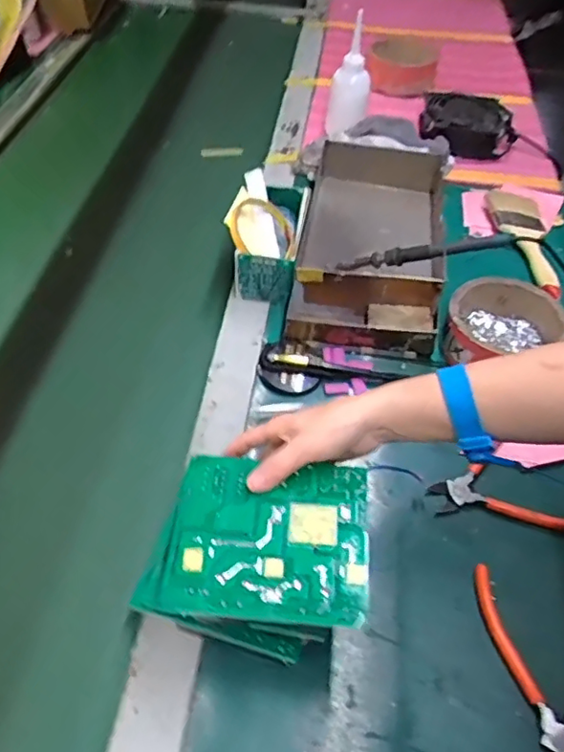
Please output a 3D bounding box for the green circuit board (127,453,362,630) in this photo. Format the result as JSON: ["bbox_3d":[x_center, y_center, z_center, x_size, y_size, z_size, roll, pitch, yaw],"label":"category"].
[{"bbox_3d":[-0.014,0.108,0.410,0.140,0.008,0.113,6,51,4],"label":"green circuit board"}]

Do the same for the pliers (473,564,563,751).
[{"bbox_3d":[0.199,0.201,0.463,0.120,0.010,0.142,31,55,23],"label":"pliers"}]

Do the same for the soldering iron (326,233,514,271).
[{"bbox_3d":[0.156,-0.142,0.702,0.212,0.023,0.022,-6,48,19],"label":"soldering iron"}]

